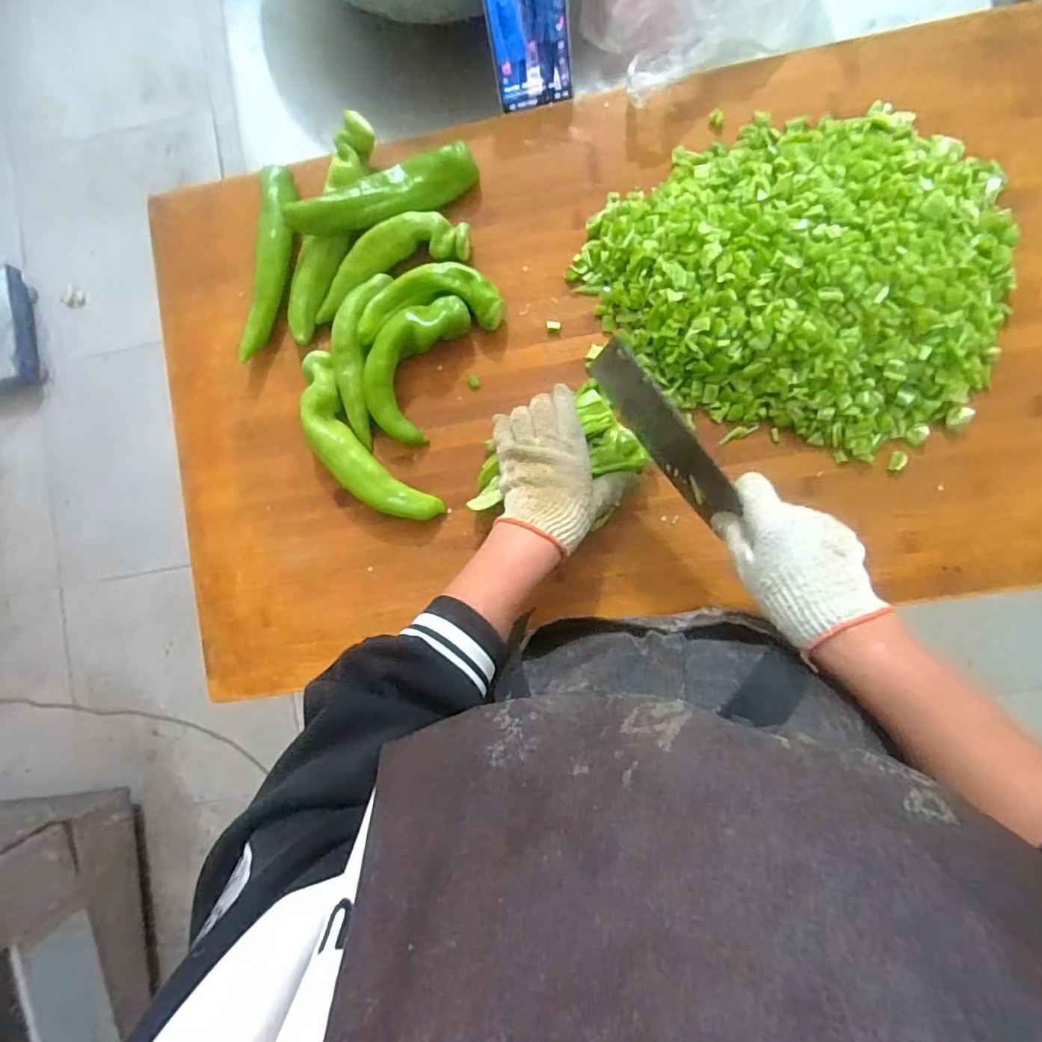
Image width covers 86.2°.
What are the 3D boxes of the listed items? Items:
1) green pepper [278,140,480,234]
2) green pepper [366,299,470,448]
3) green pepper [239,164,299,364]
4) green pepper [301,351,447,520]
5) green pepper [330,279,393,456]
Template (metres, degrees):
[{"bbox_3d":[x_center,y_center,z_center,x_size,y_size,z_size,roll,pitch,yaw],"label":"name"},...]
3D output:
[{"bbox_3d":[-0.135,-0.324,0.554,0.190,0.038,0.044,-23,123,-5],"label":"green pepper"},{"bbox_3d":[-0.107,-0.154,0.545,0.070,0.040,0.141,24,90,6],"label":"green pepper"},{"bbox_3d":[-0.257,-0.267,0.572,0.039,0.026,0.202,6,88,6],"label":"green pepper"},{"bbox_3d":[-0.163,-0.072,0.551,0.068,0.037,0.198,-37,85,3],"label":"green pepper"},{"bbox_3d":[-0.163,-0.163,0.551,0.045,0.034,0.170,6,88,6],"label":"green pepper"}]

